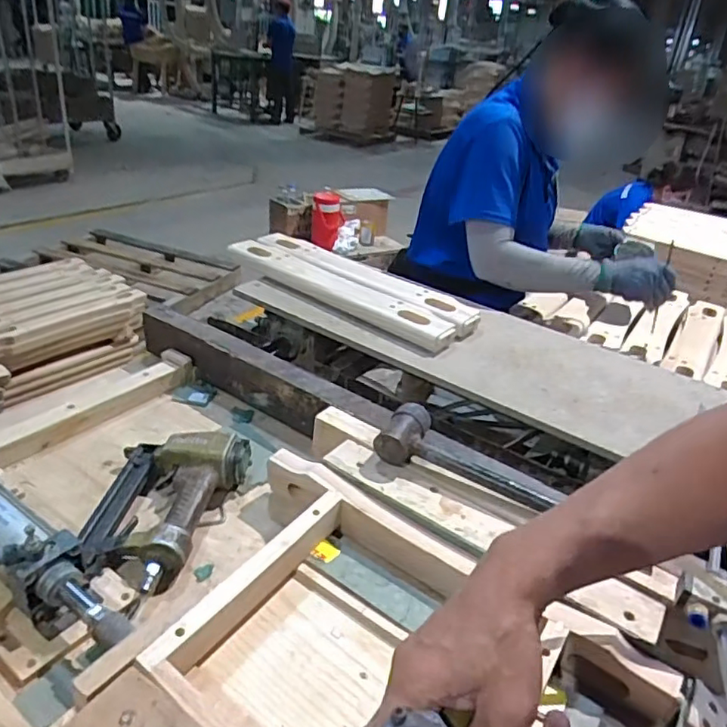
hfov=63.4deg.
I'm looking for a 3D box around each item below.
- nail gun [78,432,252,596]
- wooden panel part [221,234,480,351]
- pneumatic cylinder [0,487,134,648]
[{"bbox_3d":[-0.235,0.163,0.693,0.160,0.063,0.217,7,29,0],"label":"nail gun"},{"bbox_3d":[-0.031,-0.149,1.069,0.512,0.040,0.150,28,35,32],"label":"wooden panel part"},{"bbox_3d":[-0.346,0.184,0.597,0.309,0.082,0.070,22,33,24],"label":"pneumatic cylinder"}]

